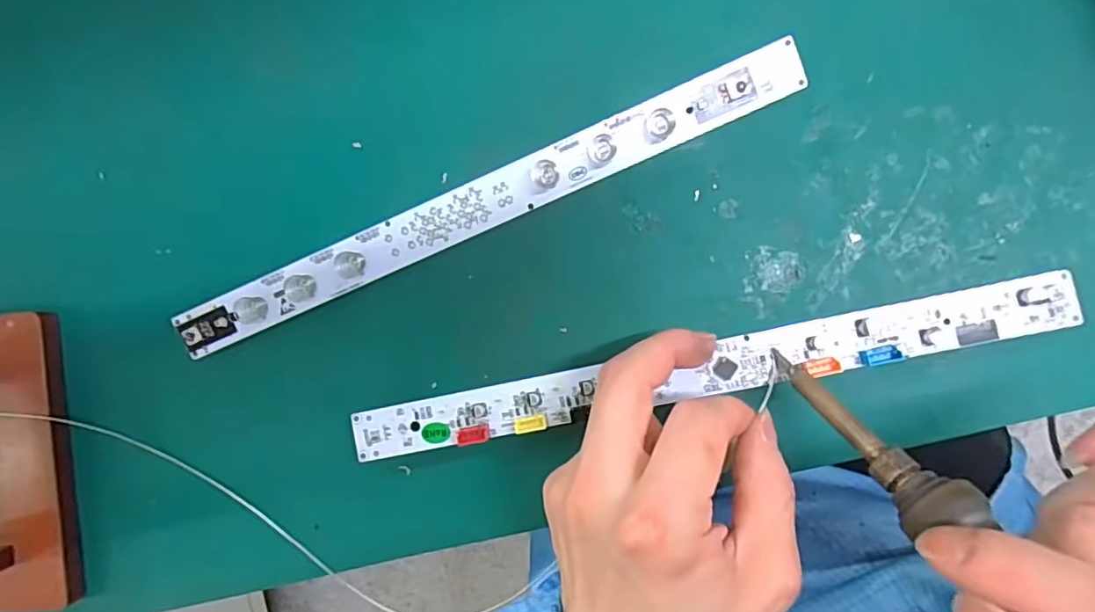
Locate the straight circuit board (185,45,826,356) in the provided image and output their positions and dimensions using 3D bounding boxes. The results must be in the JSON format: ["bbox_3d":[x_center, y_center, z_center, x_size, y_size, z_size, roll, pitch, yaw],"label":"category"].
[{"bbox_3d":[-0.032,-0.041,0.246,0.283,0.006,0.021,-23,100,7],"label":"straight circuit board"}]

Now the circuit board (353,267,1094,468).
[{"bbox_3d":[0.058,0.028,0.234,0.287,0.009,0.022,-12,88,6],"label":"circuit board"}]

